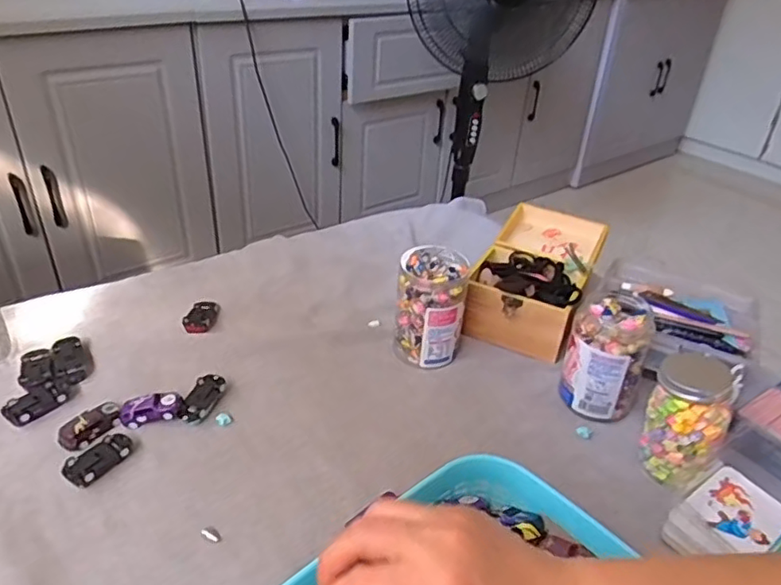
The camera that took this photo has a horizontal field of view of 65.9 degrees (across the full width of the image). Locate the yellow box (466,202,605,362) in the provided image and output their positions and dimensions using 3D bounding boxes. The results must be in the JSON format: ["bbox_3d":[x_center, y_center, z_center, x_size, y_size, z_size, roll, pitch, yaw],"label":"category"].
[{"bbox_3d":[0.207,-0.029,0.858,0.146,0.080,0.263,17,37,19],"label":"yellow box"}]

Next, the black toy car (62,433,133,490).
[{"bbox_3d":[-0.286,0.164,0.592,0.029,0.020,0.063,26,41,29],"label":"black toy car"}]

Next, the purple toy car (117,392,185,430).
[{"bbox_3d":[-0.256,0.123,0.644,0.063,0.018,0.035,-12,37,-21],"label":"purple toy car"}]

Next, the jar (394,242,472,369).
[{"bbox_3d":[0.049,0.018,0.744,0.081,0.125,0.074,2,35,-2],"label":"jar"}]

